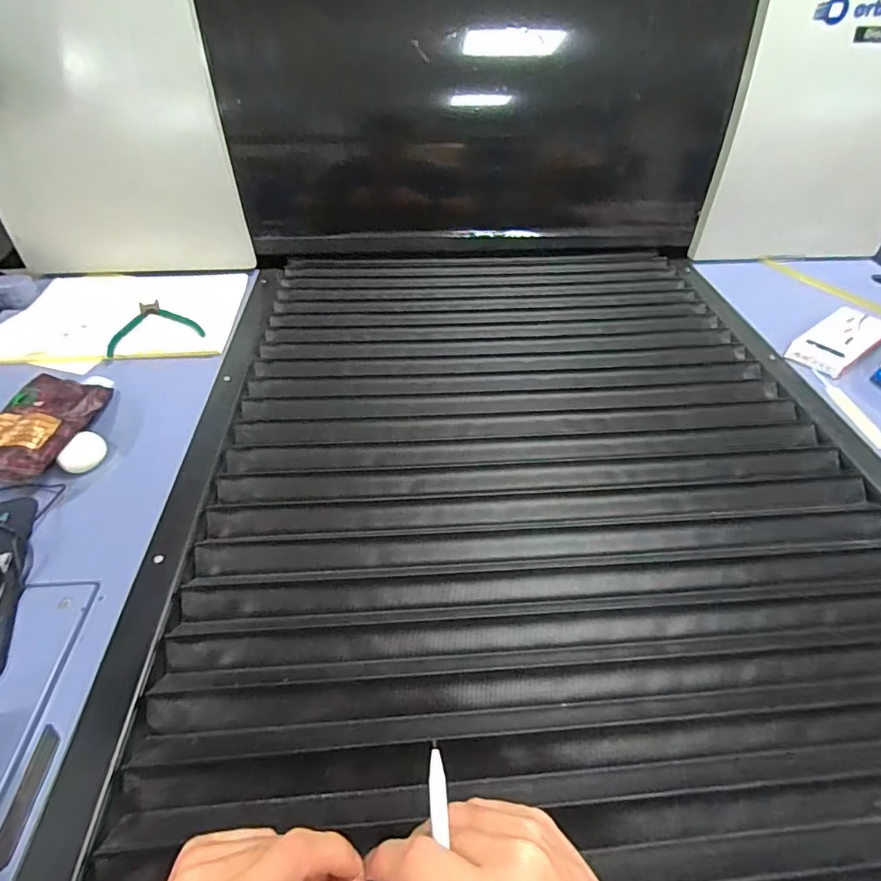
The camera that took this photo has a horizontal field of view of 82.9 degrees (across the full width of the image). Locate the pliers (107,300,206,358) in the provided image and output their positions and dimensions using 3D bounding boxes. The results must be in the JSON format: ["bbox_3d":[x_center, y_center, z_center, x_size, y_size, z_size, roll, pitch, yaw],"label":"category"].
[{"bbox_3d":[-0.426,-0.174,0.737,0.124,0.009,0.127,-21,50,-20],"label":"pliers"}]

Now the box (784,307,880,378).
[{"bbox_3d":[0.572,-0.142,0.718,0.166,0.029,0.075,-27,51,-26],"label":"box"}]

